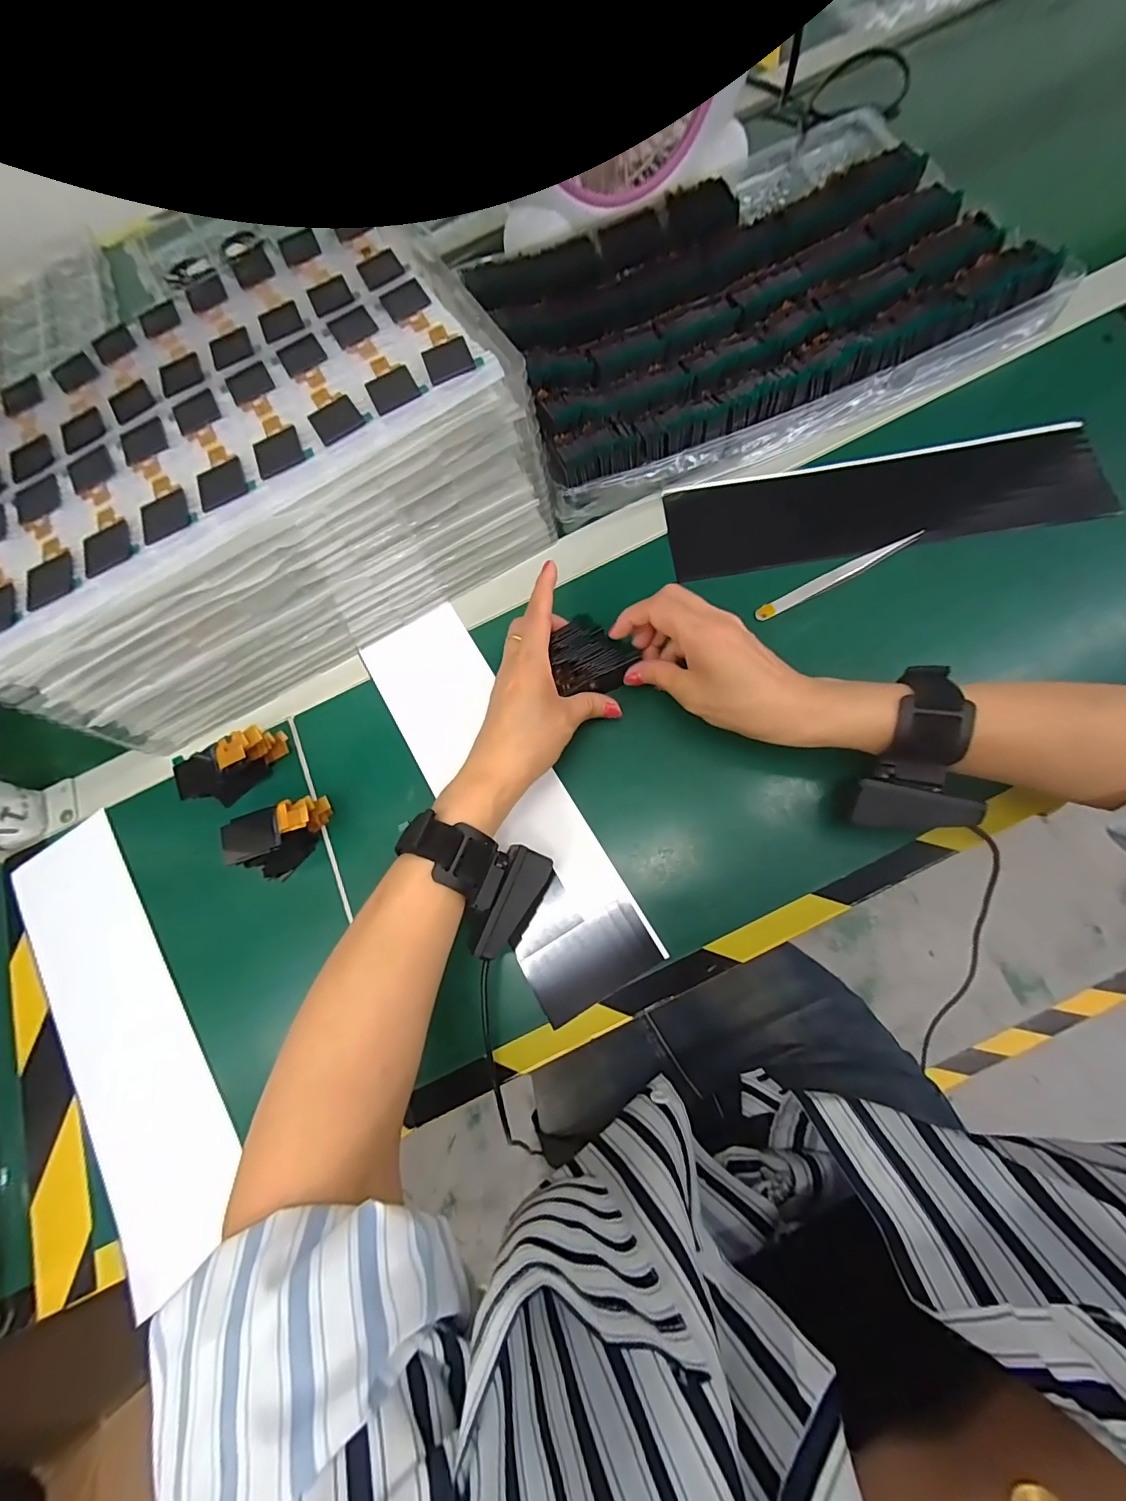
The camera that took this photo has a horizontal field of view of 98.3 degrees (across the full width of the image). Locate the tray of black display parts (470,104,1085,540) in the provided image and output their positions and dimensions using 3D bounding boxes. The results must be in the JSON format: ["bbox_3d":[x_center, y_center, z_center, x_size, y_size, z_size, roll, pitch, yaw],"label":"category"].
[{"bbox_3d":[0.144,-0.400,0.416,0.433,0.044,0.309,-23,78,-4],"label":"tray of black display parts"}]

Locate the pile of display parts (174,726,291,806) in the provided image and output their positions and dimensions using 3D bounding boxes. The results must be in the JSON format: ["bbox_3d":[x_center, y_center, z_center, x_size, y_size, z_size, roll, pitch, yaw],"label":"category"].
[{"bbox_3d":[-0.245,0.010,0.364,0.068,0.040,0.035,-29,71,-2],"label":"pile of display parts"}]

